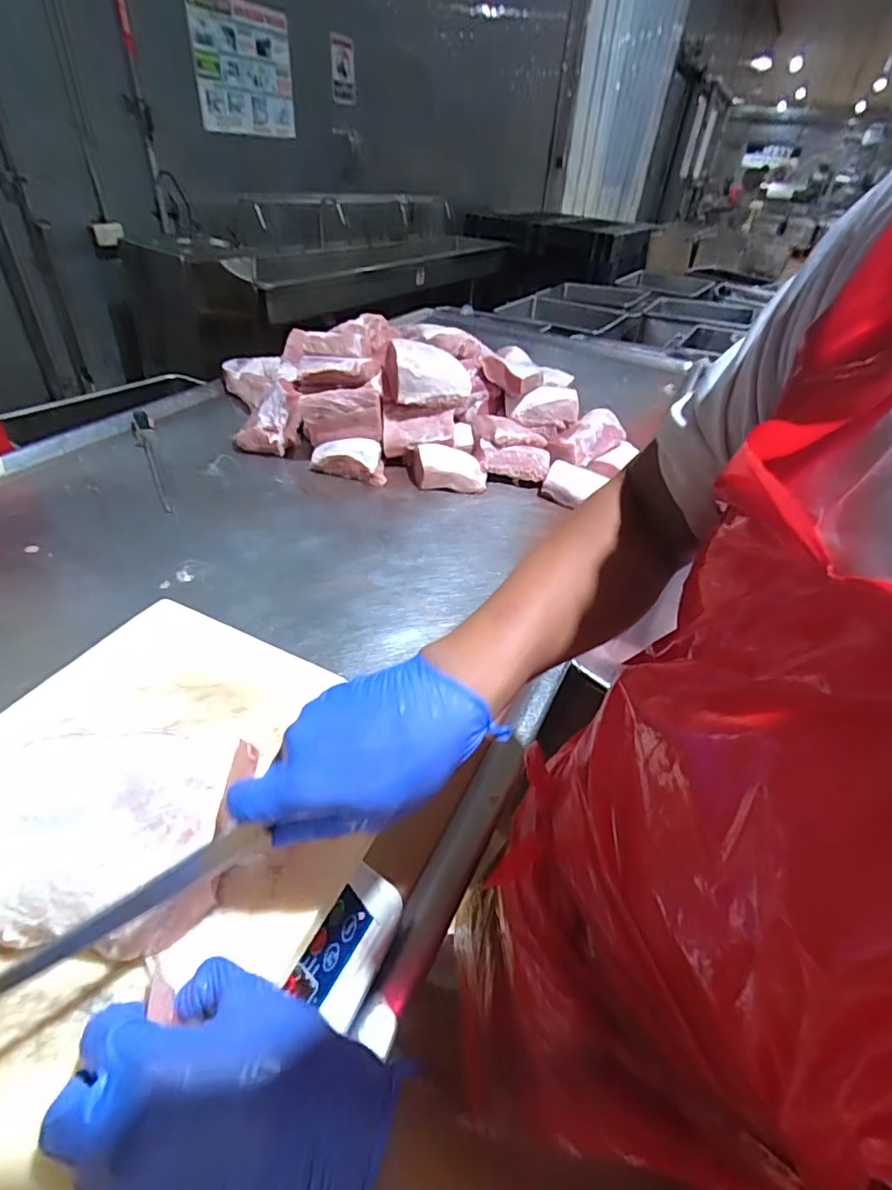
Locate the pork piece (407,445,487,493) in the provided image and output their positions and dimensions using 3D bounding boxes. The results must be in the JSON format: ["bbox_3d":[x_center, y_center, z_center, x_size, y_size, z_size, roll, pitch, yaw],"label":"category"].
[{"bbox_3d":[0.000,-0.262,1.133,0.160,0.064,0.114,1,39,-4],"label":"pork piece"}]

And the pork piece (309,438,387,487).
[{"bbox_3d":[-0.203,-0.272,1.121,0.147,0.069,0.102,-5,40,-12],"label":"pork piece"}]

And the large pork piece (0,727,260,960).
[{"bbox_3d":[-0.201,0.138,0.319,0.157,0.064,0.105,5,39,0],"label":"large pork piece"}]

